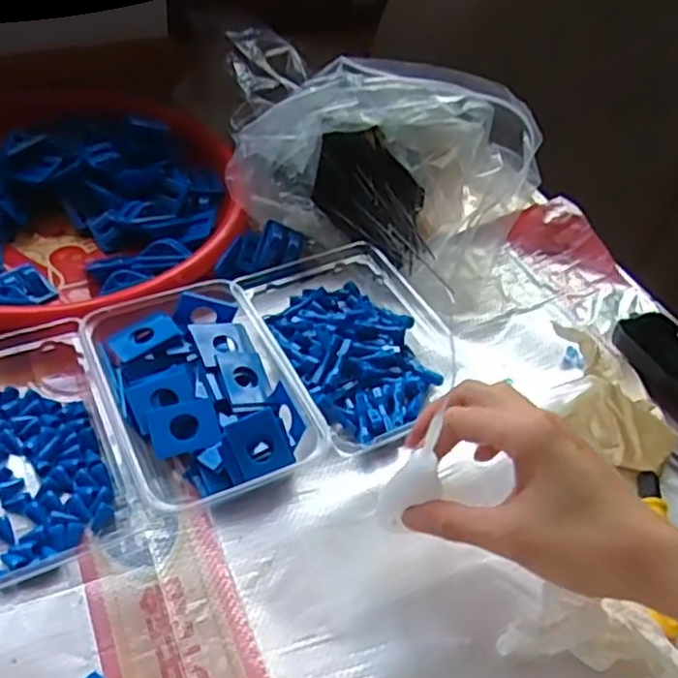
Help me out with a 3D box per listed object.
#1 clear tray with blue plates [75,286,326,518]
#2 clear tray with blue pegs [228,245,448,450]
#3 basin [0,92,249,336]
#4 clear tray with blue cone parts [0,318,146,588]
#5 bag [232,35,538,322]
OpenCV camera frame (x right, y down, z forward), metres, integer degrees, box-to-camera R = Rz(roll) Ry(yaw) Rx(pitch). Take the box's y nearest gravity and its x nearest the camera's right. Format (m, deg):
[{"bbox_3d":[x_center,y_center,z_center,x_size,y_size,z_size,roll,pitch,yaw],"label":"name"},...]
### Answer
[{"bbox_3d":[-0.090,0.033,0.448,0.110,0.036,0.156,-19,51,-23],"label":"clear tray with blue plates"},{"bbox_3d":[0.013,-0.005,0.501,0.131,0.034,0.183,-19,51,-23],"label":"clear tray with blue pegs"},{"bbox_3d":[-0.229,-0.114,0.558,0.287,0.054,0.273,-8,47,-14],"label":"basin"},{"bbox_3d":[-0.202,0.053,0.420,0.118,0.027,0.188,-19,51,-23],"label":"clear tray with blue cone parts"},{"bbox_3d":[0.019,-0.154,0.578,0.274,0.104,0.154,21,47,14],"label":"bag"}]

